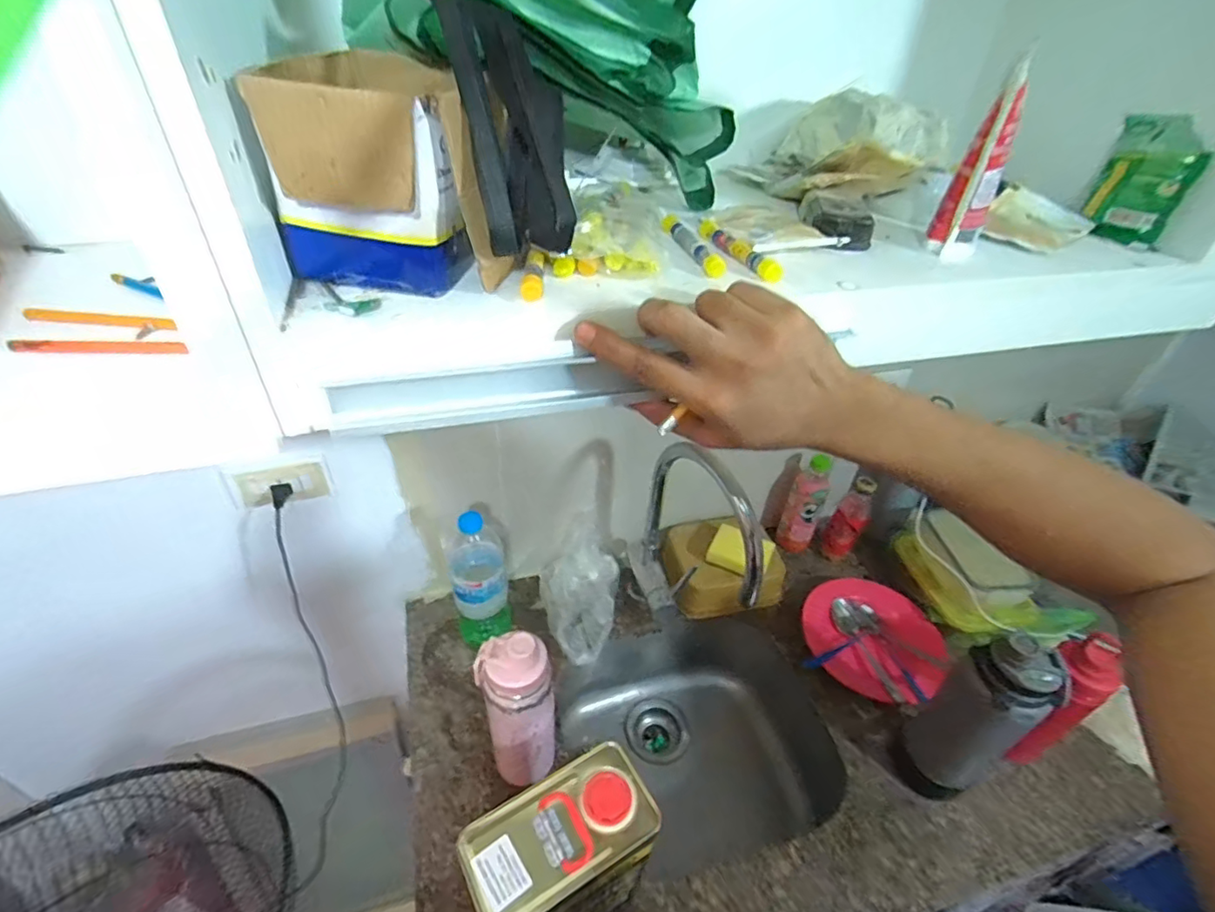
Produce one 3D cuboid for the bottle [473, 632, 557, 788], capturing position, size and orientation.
[{"bbox_3d":[-0.104,0.312,0.680,0.084,0.263,0.072,-7,41,-12],"label":"bottle"}]

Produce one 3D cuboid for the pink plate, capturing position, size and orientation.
[{"bbox_3d":[0.421,0.288,0.919,0.202,0.052,0.217,2,40,-2],"label":"pink plate"}]

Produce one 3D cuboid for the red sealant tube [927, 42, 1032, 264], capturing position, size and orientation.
[{"bbox_3d":[0.283,-0.217,0.431,0.035,0.134,0.030,23,44,22],"label":"red sealant tube"}]

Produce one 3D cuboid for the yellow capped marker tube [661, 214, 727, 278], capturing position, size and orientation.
[{"bbox_3d":[0.064,-0.165,0.440,0.012,0.011,0.107,-9,41,-14],"label":"yellow capped marker tube"}]

